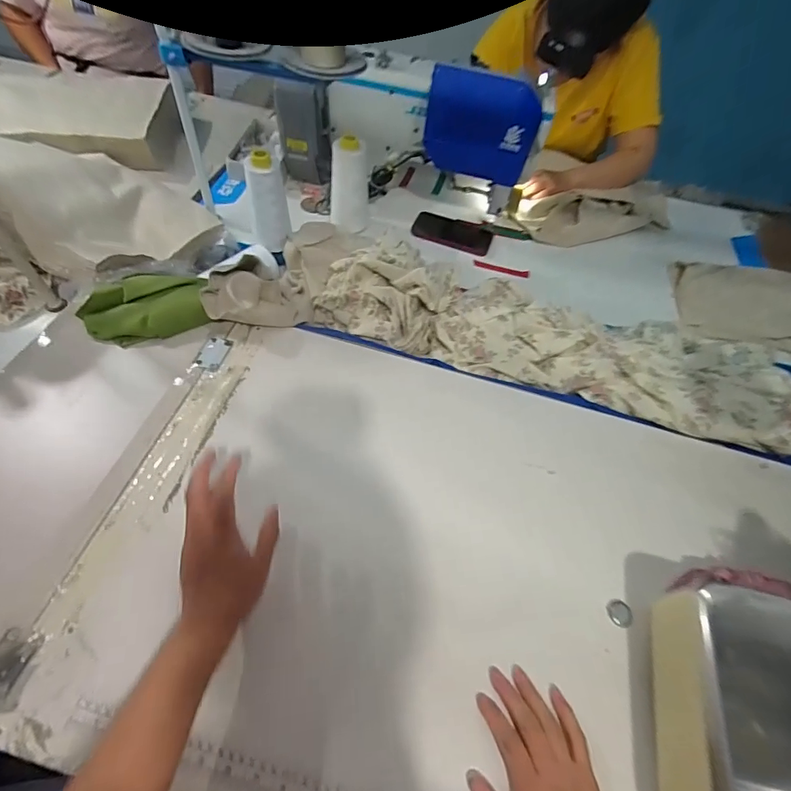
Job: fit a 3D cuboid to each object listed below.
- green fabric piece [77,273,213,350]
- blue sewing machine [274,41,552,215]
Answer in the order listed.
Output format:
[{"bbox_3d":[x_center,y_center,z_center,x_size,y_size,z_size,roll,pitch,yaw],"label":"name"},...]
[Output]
[{"bbox_3d":[-0.371,-0.133,0.642,0.183,0.035,0.110,-12,59,-13],"label":"green fabric piece"},{"bbox_3d":[0.019,-0.504,0.842,0.501,0.277,0.151,22,58,9],"label":"blue sewing machine"}]

